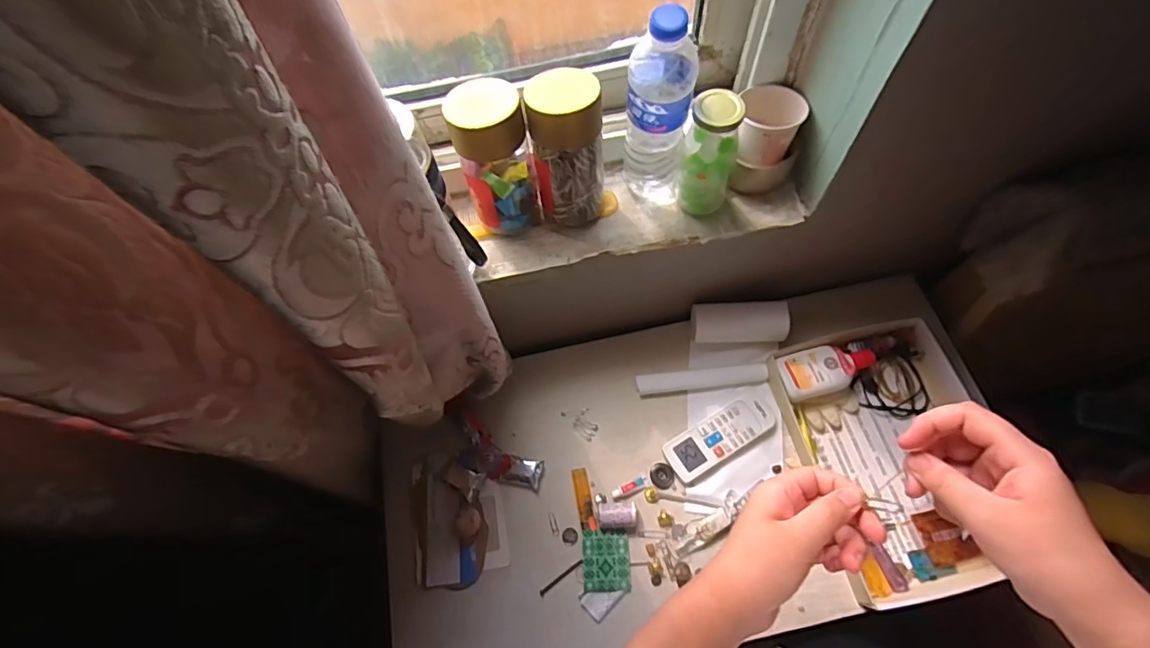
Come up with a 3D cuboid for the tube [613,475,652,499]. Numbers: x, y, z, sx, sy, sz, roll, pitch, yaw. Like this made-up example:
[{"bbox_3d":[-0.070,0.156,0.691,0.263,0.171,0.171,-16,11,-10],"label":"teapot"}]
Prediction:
[{"bbox_3d":[0.071,0.209,0.671,0.049,0.007,0.016,-24,66,-8],"label":"tube"}]

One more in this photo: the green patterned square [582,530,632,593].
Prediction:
[{"bbox_3d":[0.038,0.286,0.636,0.055,0.008,0.066,-3,65,2],"label":"green patterned square"}]

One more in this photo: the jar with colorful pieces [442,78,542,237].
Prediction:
[{"bbox_3d":[-0.082,-0.170,0.557,0.072,0.154,0.077,-13,65,-3],"label":"jar with colorful pieces"}]

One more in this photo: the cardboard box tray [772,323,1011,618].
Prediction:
[{"bbox_3d":[0.402,0.158,0.656,0.225,0.040,0.315,-15,65,-4],"label":"cardboard box tray"}]

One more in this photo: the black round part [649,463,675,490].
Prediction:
[{"bbox_3d":[0.111,0.194,0.674,0.030,0.004,0.033,-1,65,3],"label":"black round part"}]

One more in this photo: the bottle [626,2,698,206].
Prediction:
[{"bbox_3d":[0.085,-0.207,0.535,0.068,0.225,0.057,6,66,6],"label":"bottle"}]

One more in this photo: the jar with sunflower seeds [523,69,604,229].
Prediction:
[{"bbox_3d":[-0.007,-0.179,0.560,0.072,0.148,0.082,-8,65,0],"label":"jar with sunflower seeds"}]

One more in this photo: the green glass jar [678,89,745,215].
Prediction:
[{"bbox_3d":[0.144,-0.179,0.564,0.056,0.131,0.053,13,67,9],"label":"green glass jar"}]

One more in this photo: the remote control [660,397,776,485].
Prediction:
[{"bbox_3d":[0.189,0.146,0.685,0.146,0.021,0.055,-28,67,-10],"label":"remote control"}]

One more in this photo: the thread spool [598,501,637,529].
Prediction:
[{"bbox_3d":[0.053,0.237,0.652,0.046,0.025,0.030,-3,65,2],"label":"thread spool"}]

